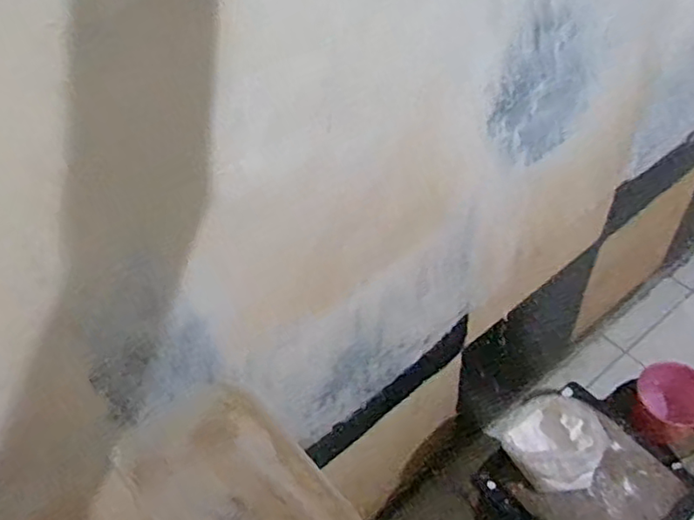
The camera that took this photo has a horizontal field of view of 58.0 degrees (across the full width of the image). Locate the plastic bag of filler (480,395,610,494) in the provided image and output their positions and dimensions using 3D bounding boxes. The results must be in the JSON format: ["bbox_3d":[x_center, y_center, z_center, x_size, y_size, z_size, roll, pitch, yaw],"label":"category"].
[{"bbox_3d":[0.375,0.319,1.120,0.163,0.057,0.169,-27,55,-14],"label":"plastic bag of filler"}]

